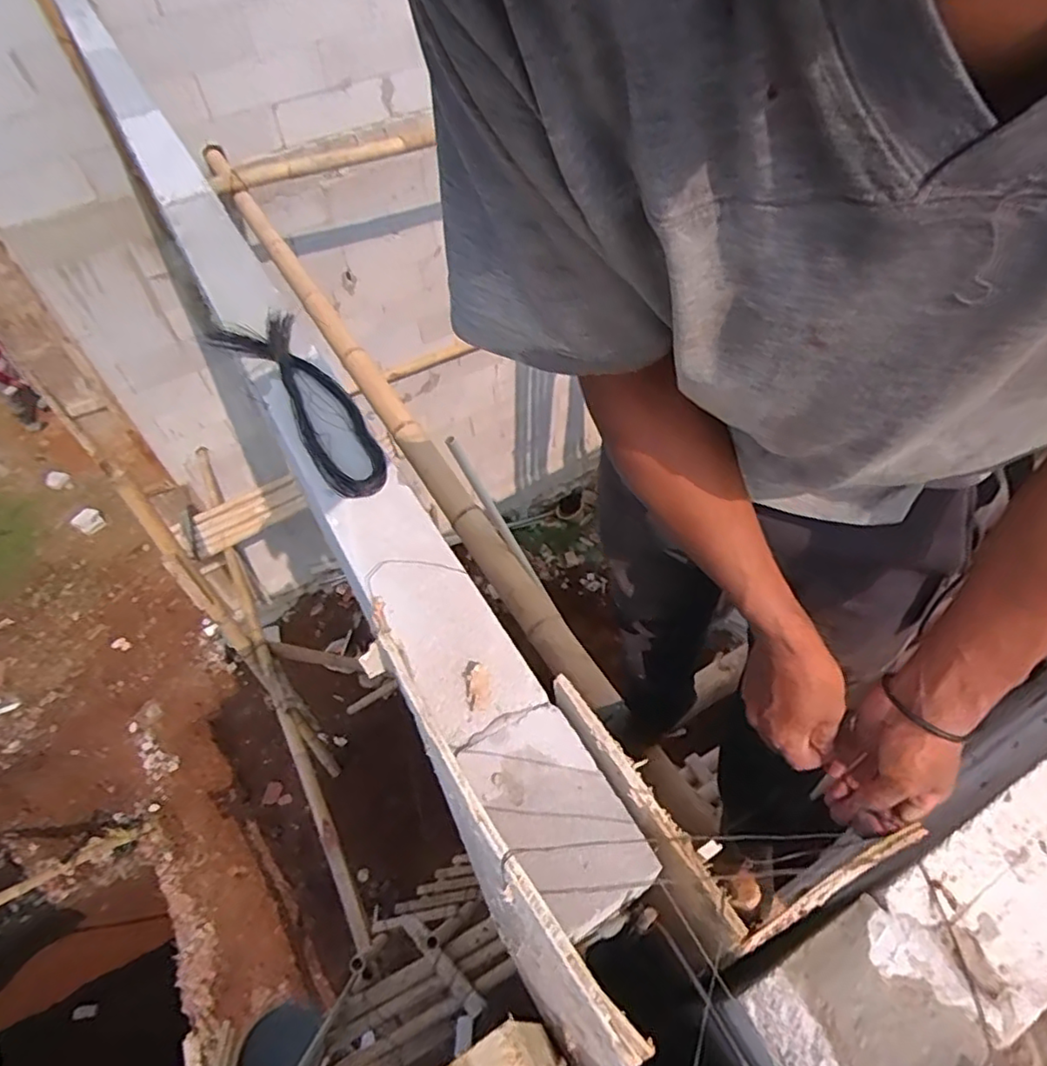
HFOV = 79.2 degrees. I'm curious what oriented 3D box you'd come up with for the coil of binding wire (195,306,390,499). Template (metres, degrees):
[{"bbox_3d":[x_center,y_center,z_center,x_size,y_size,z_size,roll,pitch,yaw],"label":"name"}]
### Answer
[{"bbox_3d":[-0.285,-0.180,0.822,0.108,0.038,0.420,-31,56,-23],"label":"coil of binding wire"}]

